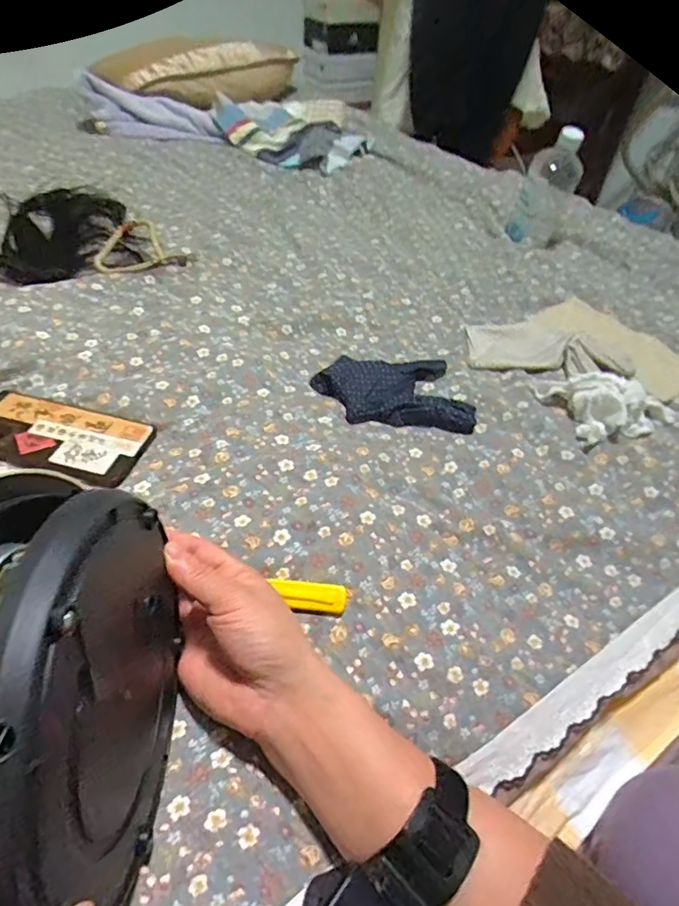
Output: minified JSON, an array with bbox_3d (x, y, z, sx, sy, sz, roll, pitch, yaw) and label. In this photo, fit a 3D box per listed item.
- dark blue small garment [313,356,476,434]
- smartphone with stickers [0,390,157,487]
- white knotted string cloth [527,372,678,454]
[{"bbox_3d":[0.055,-0.066,0.541,0.153,0.015,0.111,0,44,-8],"label":"dark blue small garment"},{"bbox_3d":[-0.260,-0.016,0.477,0.166,0.007,0.084,14,44,7],"label":"smartphone with stickers"},{"bbox_3d":[0.270,-0.043,0.530,0.143,0.046,0.084,17,45,10],"label":"white knotted string cloth"}]

